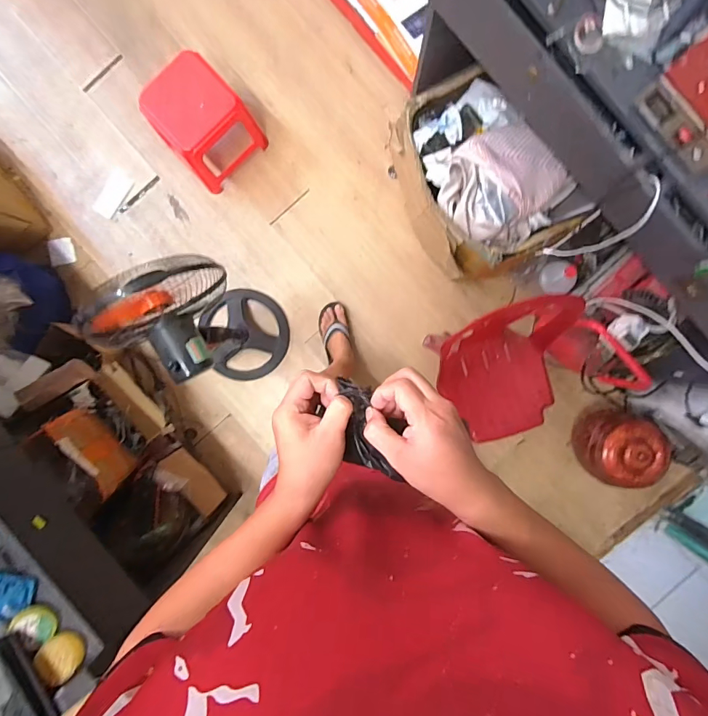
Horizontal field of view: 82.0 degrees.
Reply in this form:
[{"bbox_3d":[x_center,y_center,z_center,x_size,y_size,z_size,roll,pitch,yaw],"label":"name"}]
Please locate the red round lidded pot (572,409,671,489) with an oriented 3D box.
[{"bbox_3d":[0.877,0.301,1.379,0.216,0.236,0.234,0,92,0],"label":"red round lidded pot"}]

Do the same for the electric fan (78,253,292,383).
[{"bbox_3d":[-0.389,-0.077,1.161,0.315,0.609,0.296,0,92,0],"label":"electric fan"}]

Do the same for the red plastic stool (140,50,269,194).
[{"bbox_3d":[-0.479,-0.745,1.308,0.247,0.260,0.268,43,92,-1],"label":"red plastic stool"}]

